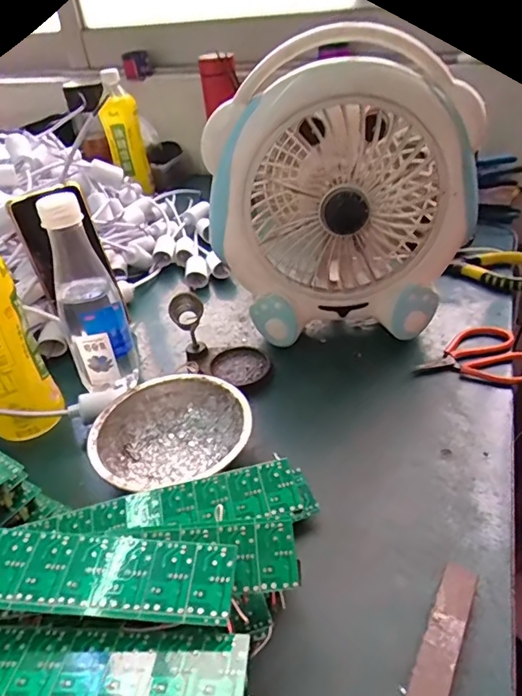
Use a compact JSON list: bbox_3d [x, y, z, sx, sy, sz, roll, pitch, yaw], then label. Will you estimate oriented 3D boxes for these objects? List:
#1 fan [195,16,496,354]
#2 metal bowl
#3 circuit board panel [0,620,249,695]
[{"bbox_3d":[0.084,-0.146,0.508,0.248,0.275,0.165,5,37,16],"label":"fan"},{"bbox_3d":[-0.075,0.068,0.414,0.128,0.035,0.110,-11,38,-16],"label":"metal bowl"},{"bbox_3d":[-0.105,0.143,0.223,0.198,0.004,0.039,-2,25,7],"label":"circuit board panel"}]

